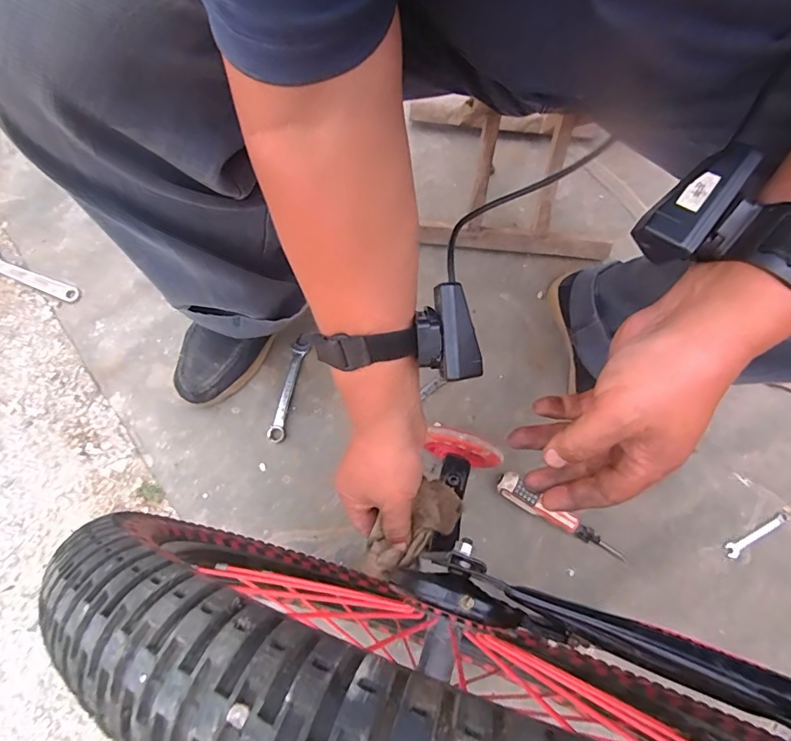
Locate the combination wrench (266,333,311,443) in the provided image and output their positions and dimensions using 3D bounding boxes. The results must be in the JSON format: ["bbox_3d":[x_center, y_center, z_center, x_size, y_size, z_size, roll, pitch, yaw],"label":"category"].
[{"bbox_3d":[-0.146,0.022,0.649,0.023,0.009,0.153,12,72,1],"label":"combination wrench"}]

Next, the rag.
[{"bbox_3d":[0.015,0.136,0.411,0.106,0.030,0.045,-32,75,-37],"label":"rag"}]

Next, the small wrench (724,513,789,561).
[{"bbox_3d":[0.480,0.215,0.625,0.107,0.004,0.019,-26,75,-10],"label":"small wrench"}]

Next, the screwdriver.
[{"bbox_3d":[0.211,0.186,0.604,0.175,0.037,0.028,30,73,7],"label":"screwdriver"}]

